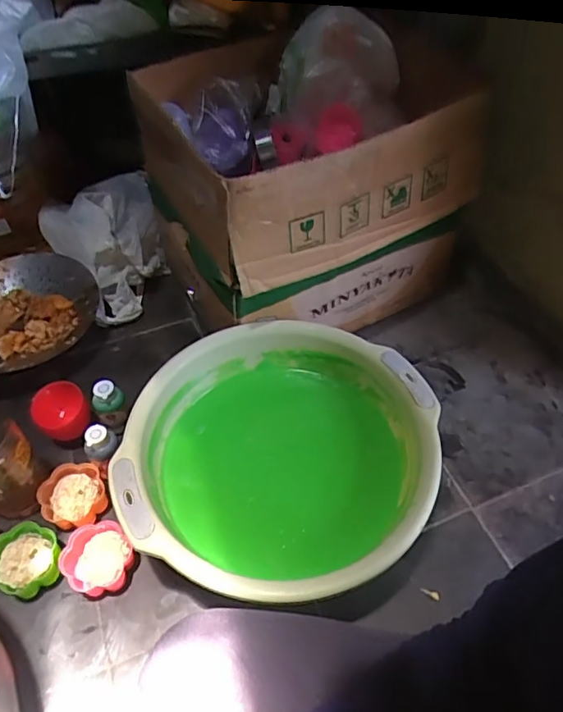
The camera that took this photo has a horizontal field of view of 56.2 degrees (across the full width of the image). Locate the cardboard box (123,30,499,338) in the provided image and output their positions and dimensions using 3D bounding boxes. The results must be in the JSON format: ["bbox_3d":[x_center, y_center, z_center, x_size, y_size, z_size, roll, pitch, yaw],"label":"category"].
[{"bbox_3d":[0.034,-0.202,0.665,0.337,0.271,0.252,-23,53,-18],"label":"cardboard box"}]

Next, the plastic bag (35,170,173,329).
[{"bbox_3d":[-0.247,-0.161,0.783,0.160,0.116,0.195,-31,56,-23],"label":"plastic bag"}]

